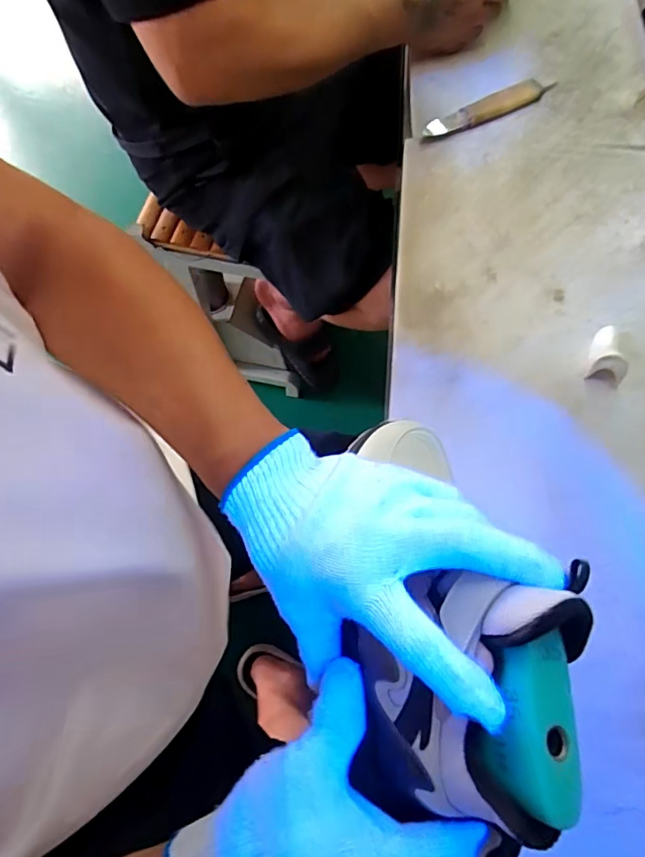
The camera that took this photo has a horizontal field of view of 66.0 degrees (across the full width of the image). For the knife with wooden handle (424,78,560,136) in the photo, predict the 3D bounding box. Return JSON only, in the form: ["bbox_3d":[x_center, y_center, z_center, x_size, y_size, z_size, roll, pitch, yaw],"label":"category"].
[{"bbox_3d":[0.197,-0.376,0.582,0.177,0.015,0.030,-30,69,-11],"label":"knife with wooden handle"}]

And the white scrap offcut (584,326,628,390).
[{"bbox_3d":[0.257,-0.069,0.443,0.028,0.026,0.057,16,68,8],"label":"white scrap offcut"}]

